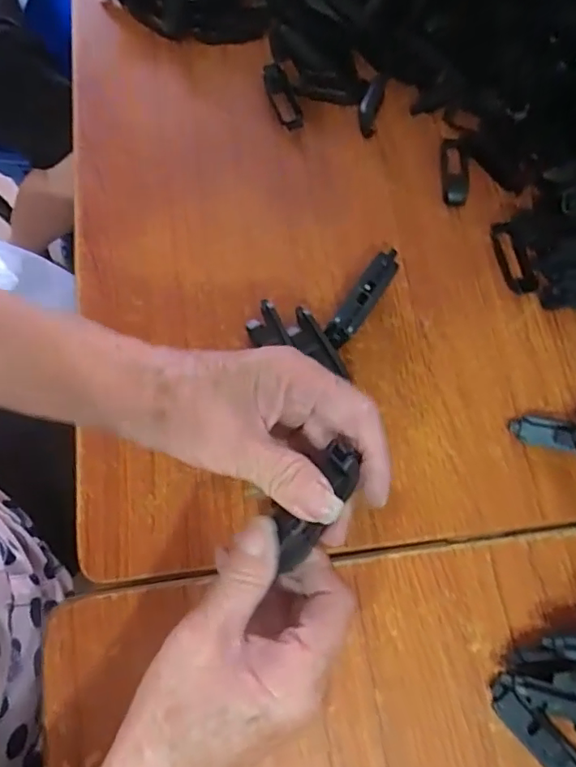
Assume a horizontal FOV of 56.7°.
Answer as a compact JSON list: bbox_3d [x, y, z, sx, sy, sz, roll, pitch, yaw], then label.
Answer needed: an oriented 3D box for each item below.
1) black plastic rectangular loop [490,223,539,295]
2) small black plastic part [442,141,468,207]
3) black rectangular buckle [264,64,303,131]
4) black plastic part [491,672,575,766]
[{"bbox_3d":[0.155,-0.088,0.367,0.016,0.013,0.057,-10,73,-1],"label":"black plastic rectangular loop"},{"bbox_3d":[0.123,-0.155,0.390,0.019,0.008,0.054,2,73,3],"label":"small black plastic part"},{"bbox_3d":[-0.004,-0.220,0.413,0.017,0.012,0.058,-19,73,-4],"label":"black rectangular buckle"},{"bbox_3d":[0.135,0.187,0.280,0.018,0.014,0.071,-42,76,-10],"label":"black plastic part"}]

